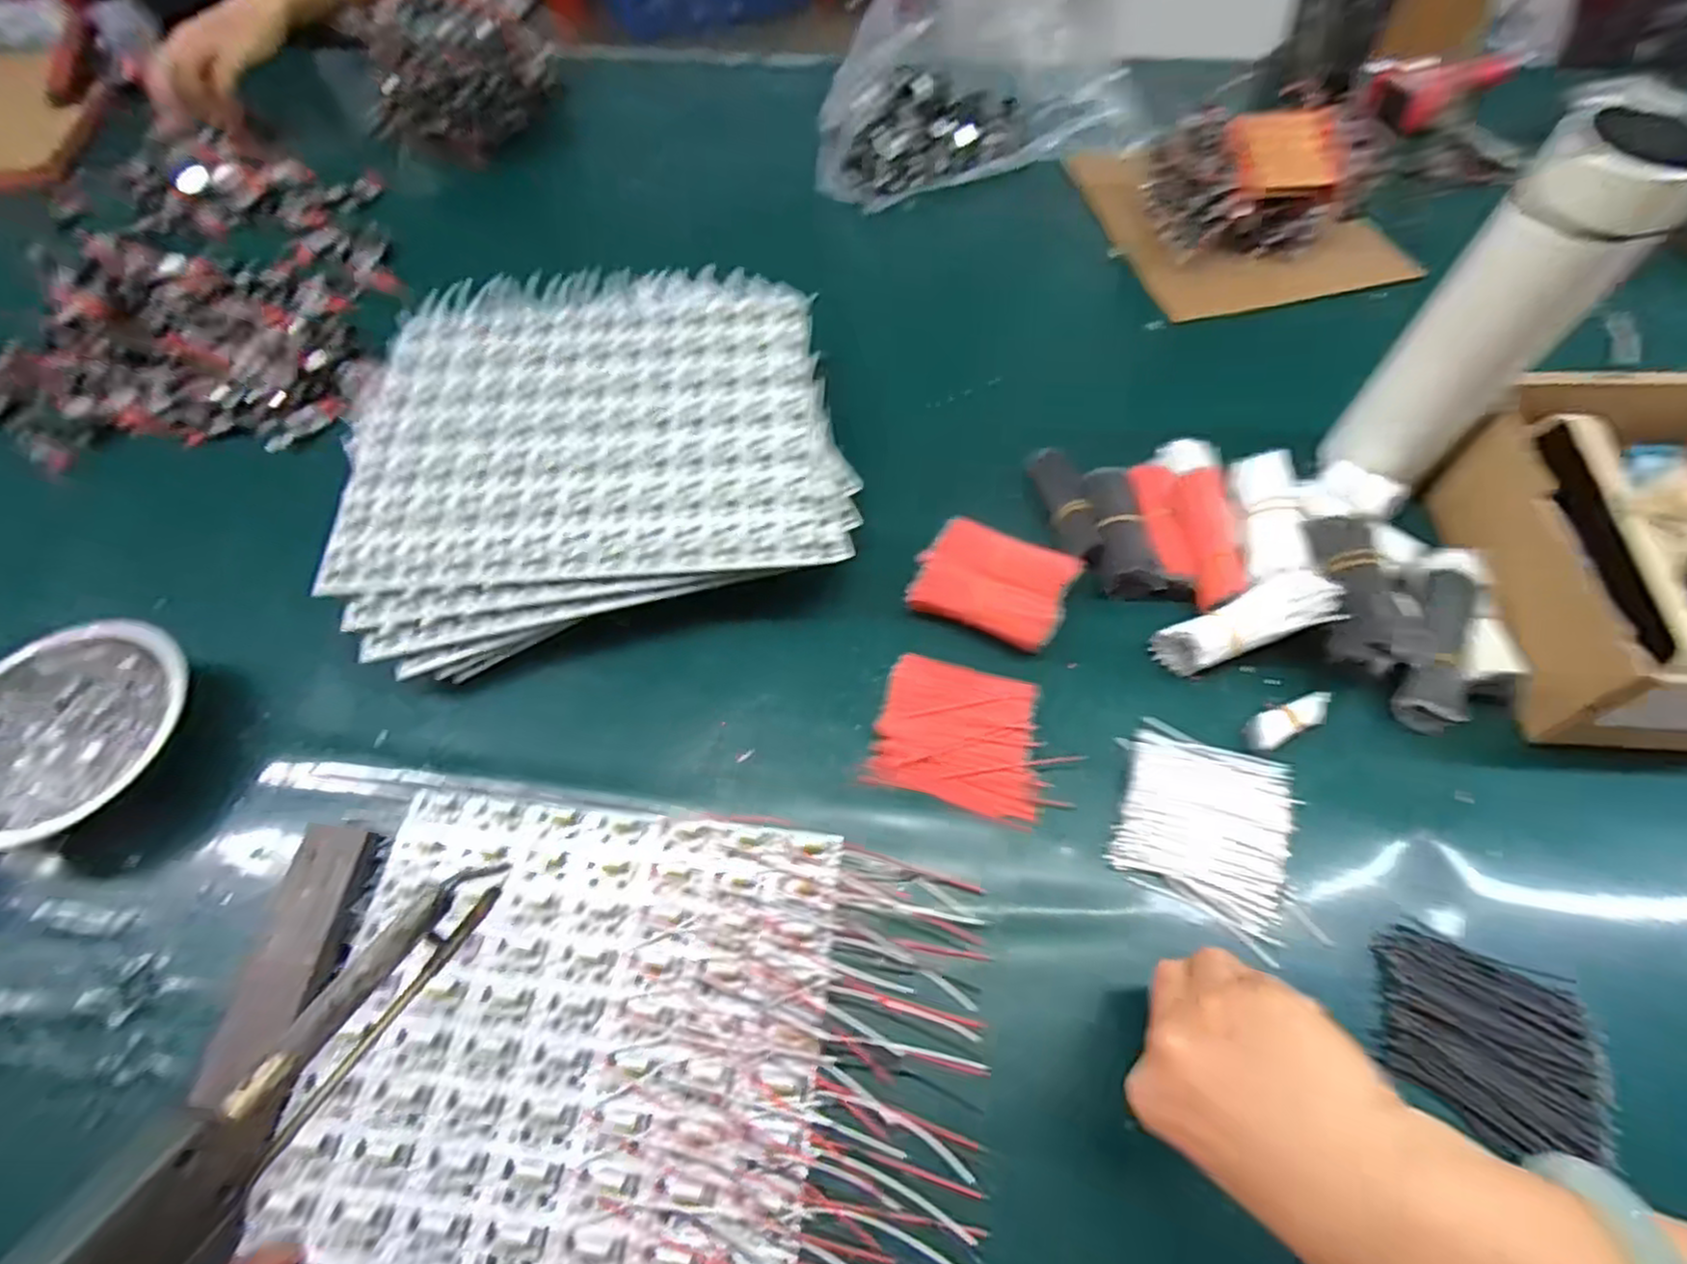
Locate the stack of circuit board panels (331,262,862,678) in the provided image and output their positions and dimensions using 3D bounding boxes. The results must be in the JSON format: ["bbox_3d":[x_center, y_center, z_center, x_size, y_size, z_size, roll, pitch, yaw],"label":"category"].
[{"bbox_3d":[-0.170,-0.133,0.489,0.325,0.047,0.286,-12,61,-7],"label":"stack of circuit board panels"}]

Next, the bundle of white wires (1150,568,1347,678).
[{"bbox_3d":[0.243,-0.005,0.440,0.103,0.025,0.035,-25,59,16],"label":"bundle of white wires"}]

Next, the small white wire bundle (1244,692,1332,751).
[{"bbox_3d":[0.263,0.053,0.430,0.056,0.010,0.020,-25,62,-11],"label":"small white wire bundle"}]

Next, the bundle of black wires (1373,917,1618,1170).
[{"bbox_3d":[0.308,0.194,0.348,0.092,0.015,0.084,20,64,14],"label":"bundle of black wires"}]

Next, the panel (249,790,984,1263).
[{"bbox_3d":[-0.097,0.232,0.332,0.314,0.013,0.293,3,61,5],"label":"panel"}]

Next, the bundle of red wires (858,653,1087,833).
[{"bbox_3d":[0.075,0.060,0.427,0.109,0.008,0.088,14,62,11],"label":"bundle of red wires"}]

